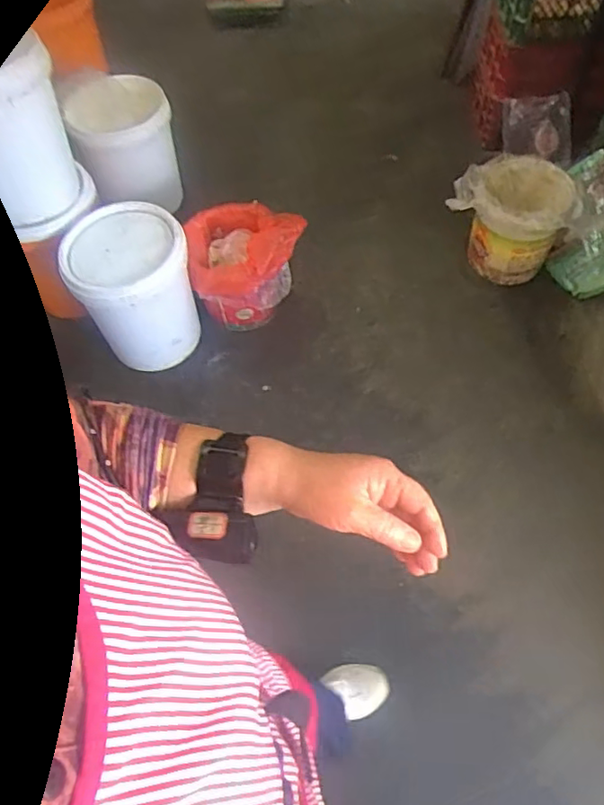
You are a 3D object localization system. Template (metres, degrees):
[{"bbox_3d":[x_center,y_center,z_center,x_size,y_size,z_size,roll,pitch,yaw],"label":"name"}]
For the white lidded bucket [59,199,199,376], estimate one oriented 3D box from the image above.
[{"bbox_3d":[-0.427,-0.281,1.573,0.301,0.341,0.310,-1,59,2],"label":"white lidded bucket"}]

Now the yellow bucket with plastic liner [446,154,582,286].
[{"bbox_3d":[0.613,-0.529,1.764,0.336,0.284,0.264,33,66,20],"label":"yellow bucket with plastic liner"}]

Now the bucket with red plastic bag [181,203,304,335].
[{"bbox_3d":[-0.146,-0.368,1.659,0.321,0.292,0.275,-1,59,3],"label":"bucket with red plastic bag"}]

